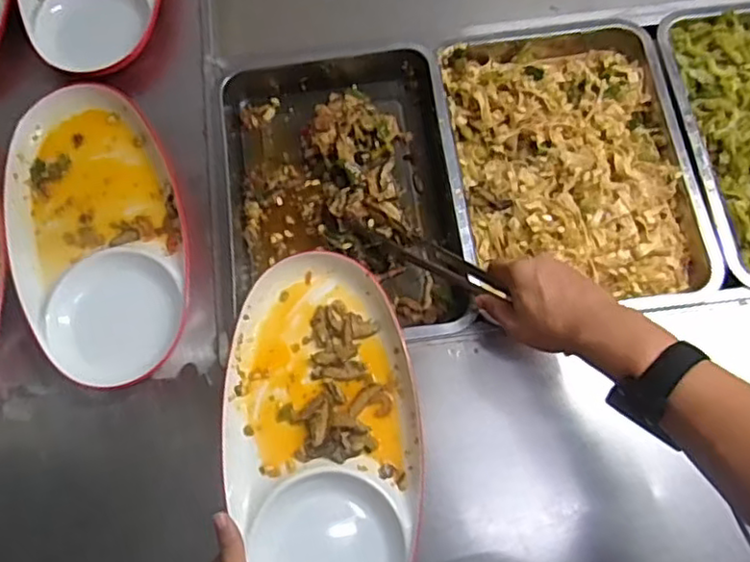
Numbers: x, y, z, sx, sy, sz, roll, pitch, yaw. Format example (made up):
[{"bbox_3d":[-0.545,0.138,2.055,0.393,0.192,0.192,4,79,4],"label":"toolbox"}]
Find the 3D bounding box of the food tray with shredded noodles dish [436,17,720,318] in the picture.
[{"bbox_3d":[0.215,-0.146,0.707,0.247,0.042,0.372,-7,72,-1],"label":"food tray with shredded noodles dish"}]

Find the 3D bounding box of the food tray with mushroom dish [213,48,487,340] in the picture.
[{"bbox_3d":[-0.036,-0.099,0.714,0.252,0.052,0.349,-8,72,-2],"label":"food tray with mushroom dish"}]

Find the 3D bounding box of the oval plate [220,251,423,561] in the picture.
[{"bbox_3d":[-0.049,0.139,0.597,0.171,0.028,0.335,-5,72,-1],"label":"oval plate"}]

